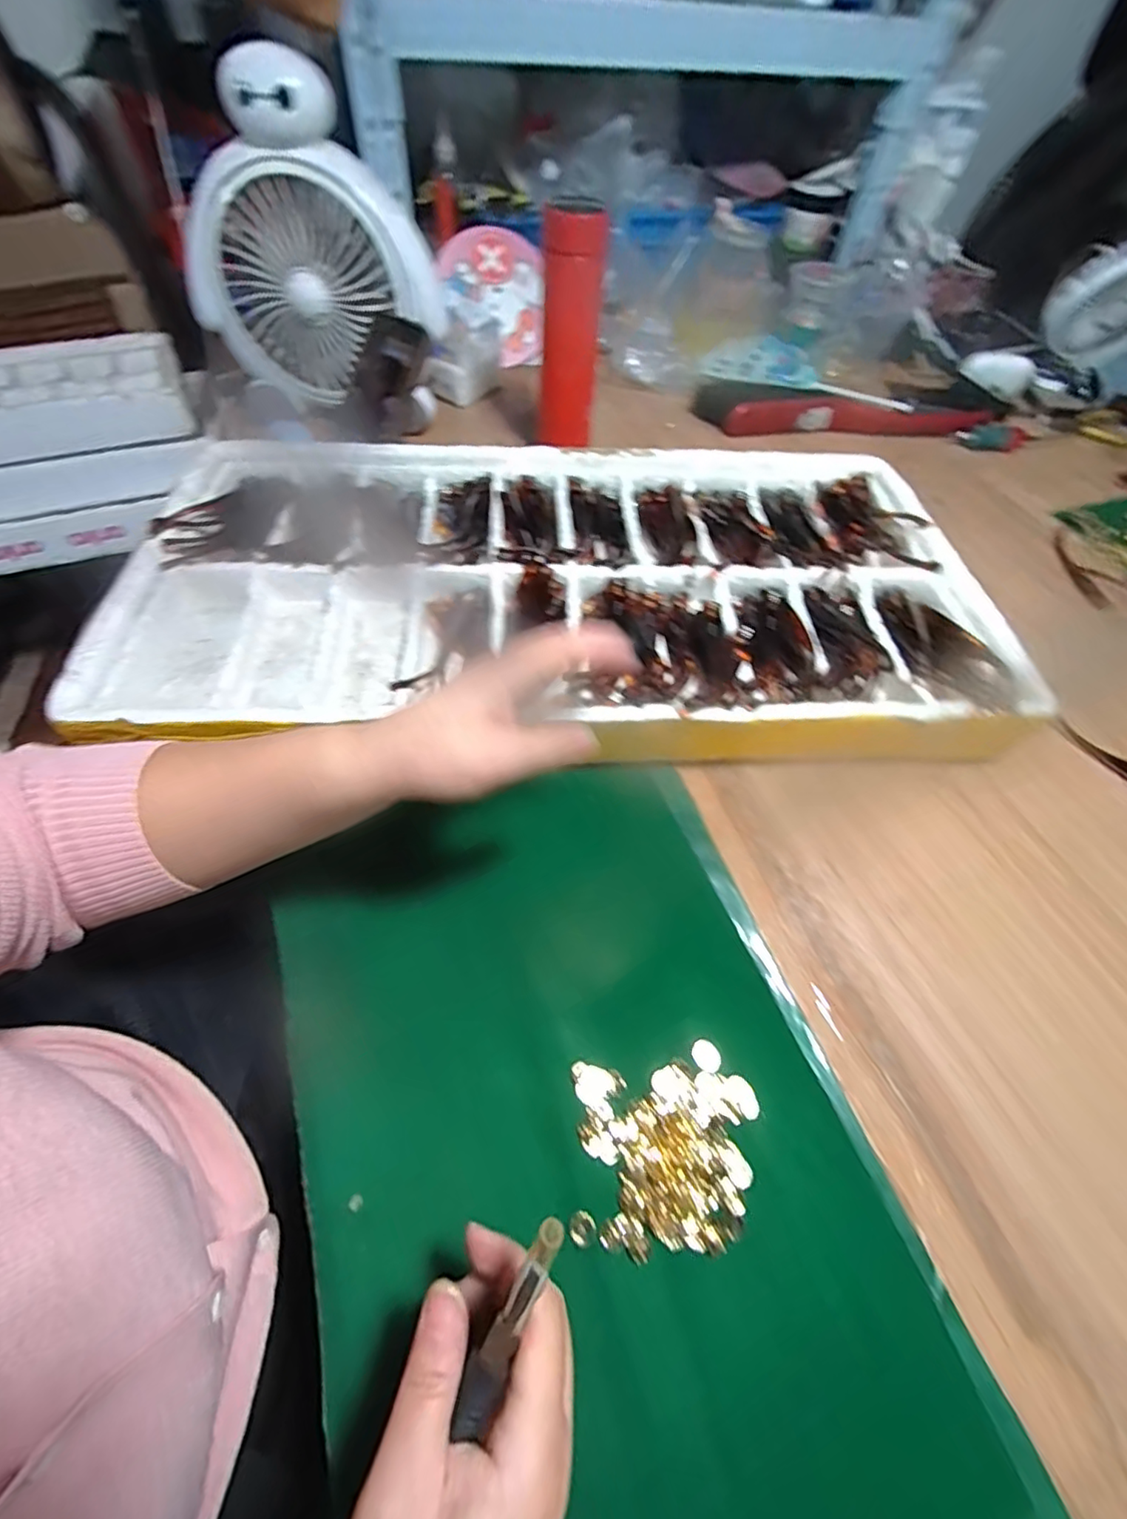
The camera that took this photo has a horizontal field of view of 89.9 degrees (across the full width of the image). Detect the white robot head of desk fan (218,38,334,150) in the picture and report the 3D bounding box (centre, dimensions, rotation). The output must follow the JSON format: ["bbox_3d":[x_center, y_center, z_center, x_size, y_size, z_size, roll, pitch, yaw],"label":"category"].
[{"bbox_3d":[-0.248,-0.576,0.492,0.091,0.056,0.053,-17,59,-15],"label":"white robot head of desk fan"}]

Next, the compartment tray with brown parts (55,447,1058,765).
[{"bbox_3d":[0.009,-0.160,0.502,0.692,0.054,0.350,1,56,-5],"label":"compartment tray with brown parts"}]

